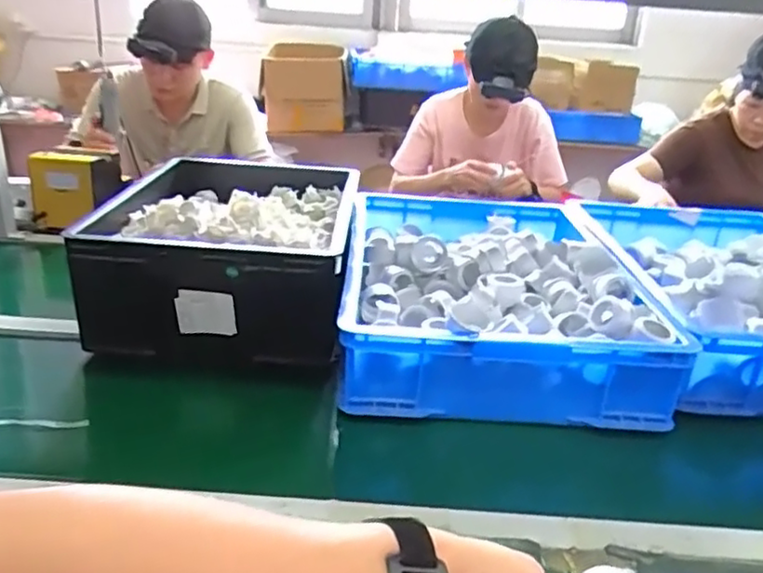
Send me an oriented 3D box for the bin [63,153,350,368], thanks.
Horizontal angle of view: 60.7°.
[{"bbox_3d":[-0.224,-0.068,1.029,0.332,0.173,0.450,3,23,-1],"label":"bin"}]

